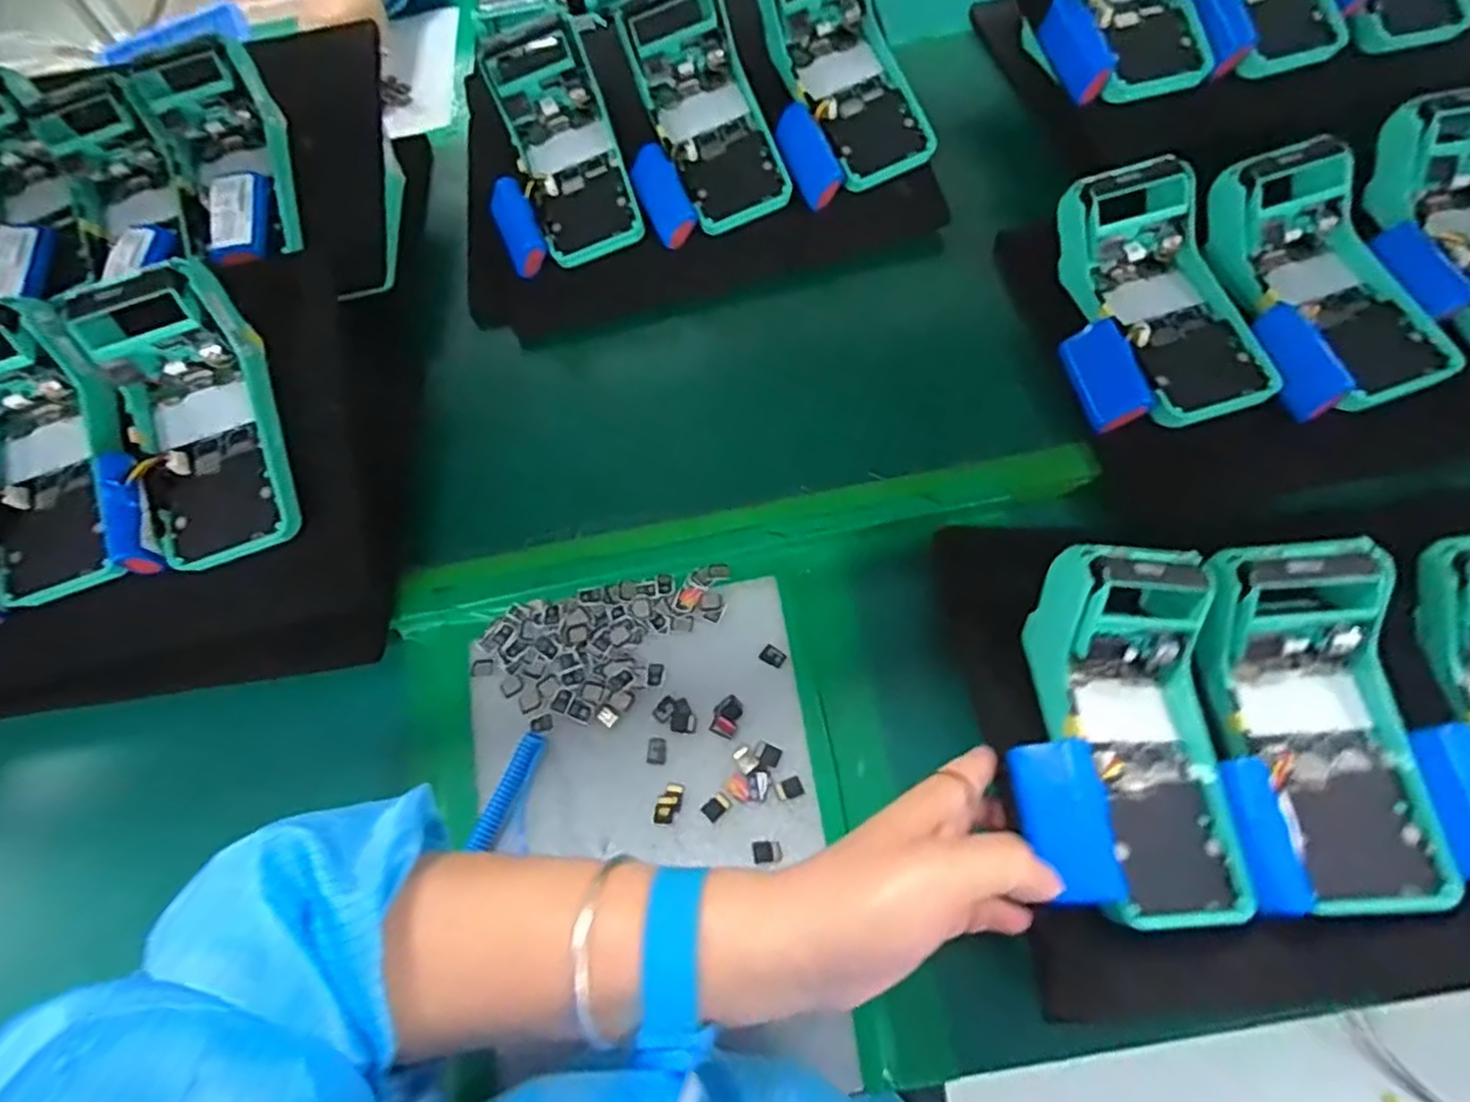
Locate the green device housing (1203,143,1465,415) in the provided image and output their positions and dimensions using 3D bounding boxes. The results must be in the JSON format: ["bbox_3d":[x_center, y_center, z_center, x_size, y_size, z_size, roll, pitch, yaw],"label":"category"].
[{"bbox_3d":[0.366,-0.172,0.441,0.100,0.056,0.167,-20,64,-8],"label":"green device housing"}]

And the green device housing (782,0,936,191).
[{"bbox_3d":[0.087,-0.360,0.537,0.079,0.049,0.169,-23,93,-9],"label":"green device housing"}]

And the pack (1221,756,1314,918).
[{"bbox_3d":[0.246,0.133,0.337,0.020,0.018,0.068,0,63,2],"label":"pack"}]

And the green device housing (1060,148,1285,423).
[{"bbox_3d":[0.275,-0.162,0.461,0.081,0.050,0.169,-17,78,-7],"label":"green device housing"}]

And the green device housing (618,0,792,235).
[{"bbox_3d":[-0.023,-0.327,0.539,0.081,0.055,0.171,-23,94,-9],"label":"green device housing"}]

